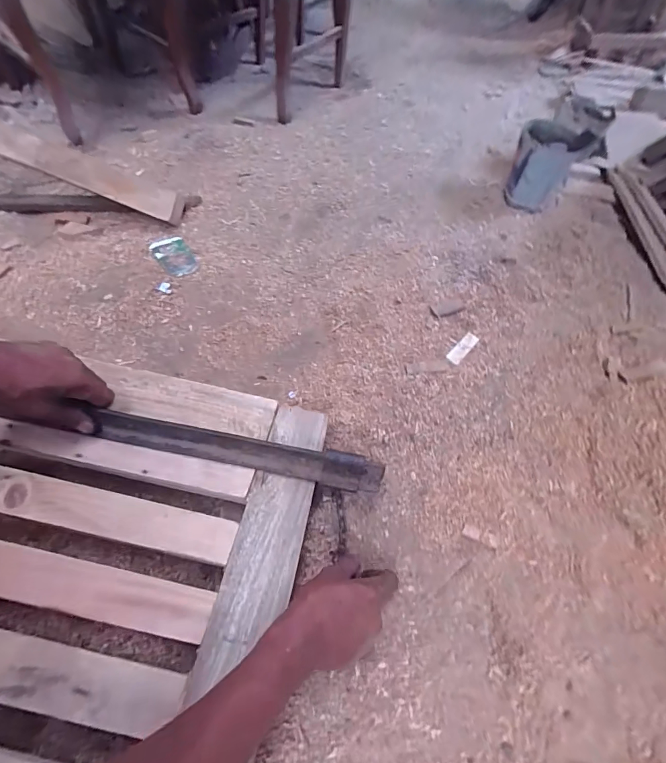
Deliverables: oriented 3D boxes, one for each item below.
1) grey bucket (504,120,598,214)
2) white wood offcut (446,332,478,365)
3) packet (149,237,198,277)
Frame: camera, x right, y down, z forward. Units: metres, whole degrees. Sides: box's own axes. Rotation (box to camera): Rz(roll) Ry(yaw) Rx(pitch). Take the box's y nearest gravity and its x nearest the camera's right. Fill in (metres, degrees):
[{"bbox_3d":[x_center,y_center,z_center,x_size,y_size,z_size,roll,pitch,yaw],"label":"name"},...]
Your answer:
[{"bbox_3d":[0.547,-0.557,0.998,0.150,0.173,0.151,3,53,-4],"label":"grey bucket"},{"bbox_3d":[0.247,-0.064,0.726,0.026,0.004,0.087,35,61,23],"label":"white wood offcut"},{"bbox_3d":[-0.358,-0.281,0.864,0.074,0.016,0.135,-29,59,-20],"label":"packet"}]

